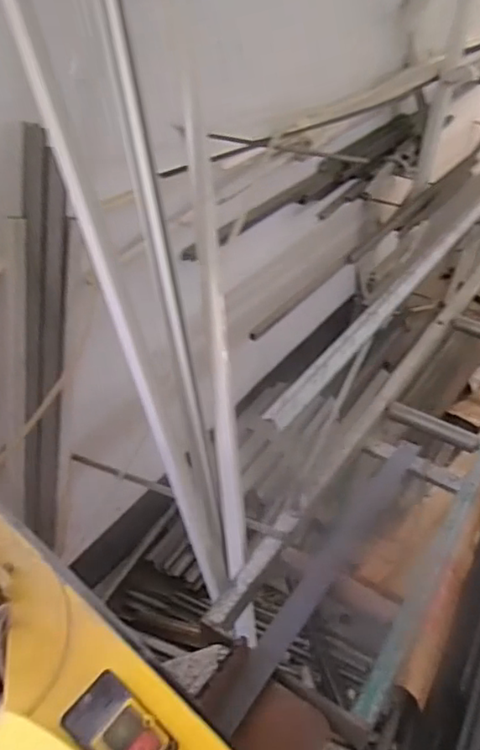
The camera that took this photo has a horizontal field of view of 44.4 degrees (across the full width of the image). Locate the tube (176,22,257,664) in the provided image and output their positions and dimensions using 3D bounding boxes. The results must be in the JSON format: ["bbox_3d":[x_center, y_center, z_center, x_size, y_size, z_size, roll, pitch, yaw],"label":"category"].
[{"bbox_3d":[-0.030,-0.024,0.888,0.035,0.903,0.042,-9,10,-22],"label":"tube"}]

